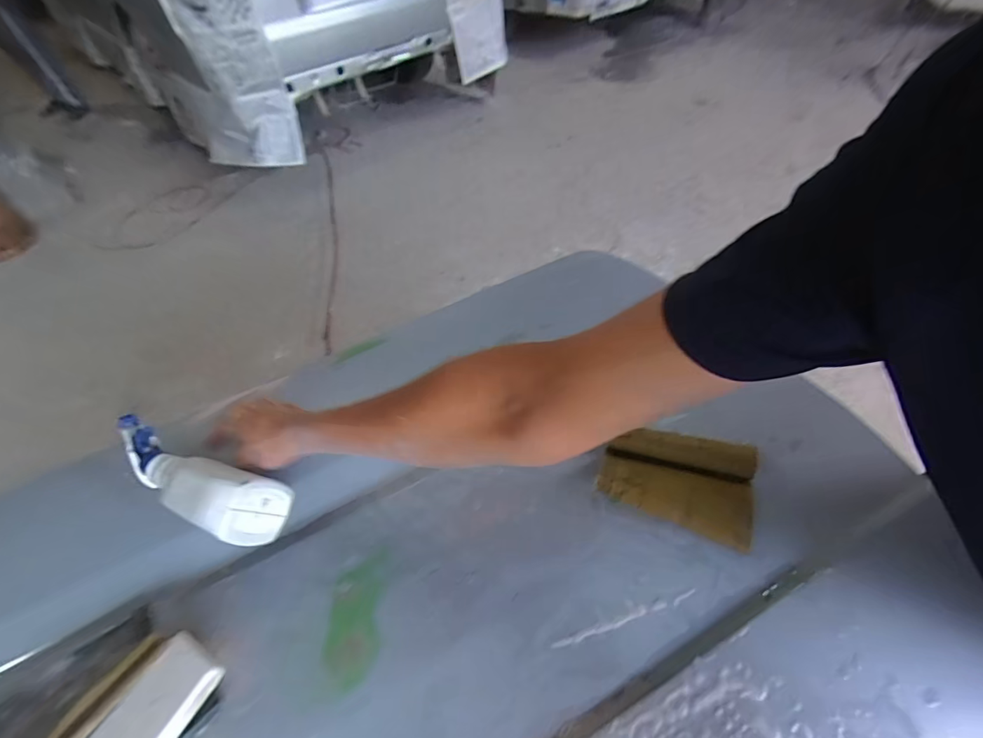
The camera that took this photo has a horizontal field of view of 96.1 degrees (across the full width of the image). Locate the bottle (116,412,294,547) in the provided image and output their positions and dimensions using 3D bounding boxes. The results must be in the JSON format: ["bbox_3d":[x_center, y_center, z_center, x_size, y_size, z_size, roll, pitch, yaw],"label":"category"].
[{"bbox_3d":[-0.320,0.111,0.462,0.225,0.075,0.062,14,54,24],"label":"bottle"}]

